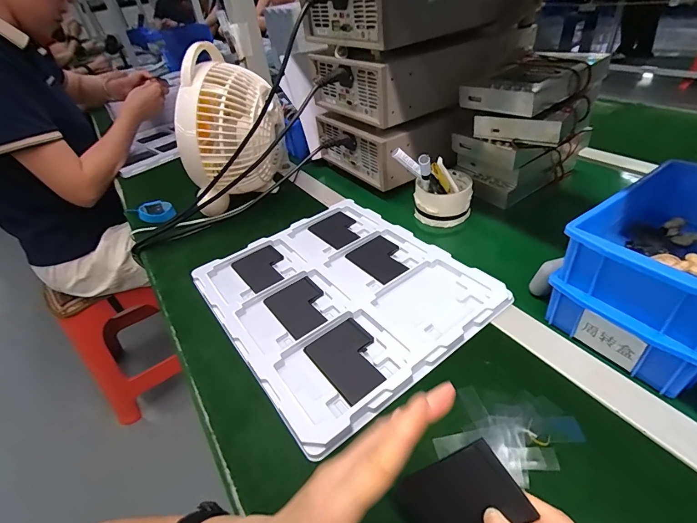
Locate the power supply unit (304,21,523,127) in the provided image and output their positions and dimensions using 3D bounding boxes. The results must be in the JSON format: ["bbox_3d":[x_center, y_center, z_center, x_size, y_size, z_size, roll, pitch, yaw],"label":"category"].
[{"bbox_3d":[0.117,-0.344,0.640,0.309,0.094,0.220,-30,43,-24],"label":"power supply unit"}]

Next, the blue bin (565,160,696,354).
[{"bbox_3d":[0.306,-0.017,0.328,0.199,0.060,0.123,-28,43,-22],"label":"blue bin"}]

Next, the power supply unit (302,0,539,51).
[{"bbox_3d":[0.117,-0.425,0.578,0.335,0.086,0.222,-30,43,-24],"label":"power supply unit"}]

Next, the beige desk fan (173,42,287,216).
[{"bbox_3d":[-0.189,-0.211,0.603,0.161,0.211,0.173,-10,39,-1],"label":"beige desk fan"}]

